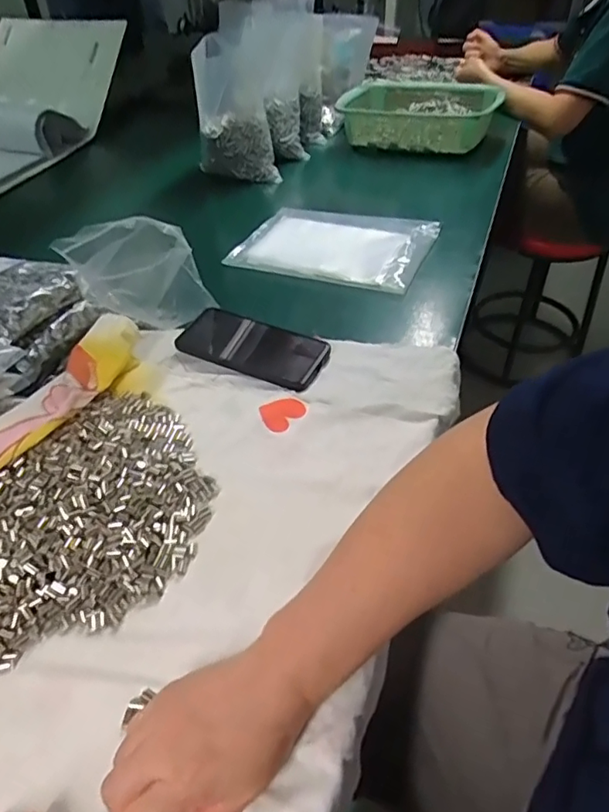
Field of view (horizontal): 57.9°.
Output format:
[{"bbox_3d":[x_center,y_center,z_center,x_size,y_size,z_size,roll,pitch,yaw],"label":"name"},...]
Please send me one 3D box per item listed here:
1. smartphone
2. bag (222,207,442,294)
[{"bbox_3d":[-0.057,-0.070,0.616,0.170,0.014,0.082,22,49,24],"label":"smartphone"},{"bbox_3d":[0.039,-0.234,0.783,0.267,0.021,0.182,14,46,16],"label":"bag"}]

